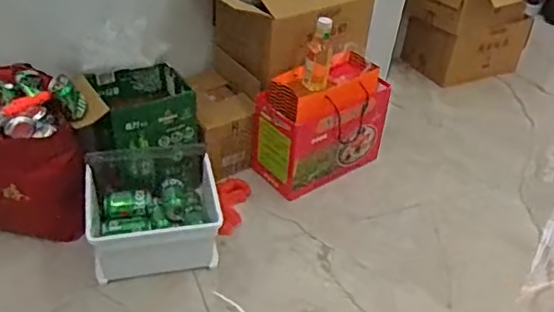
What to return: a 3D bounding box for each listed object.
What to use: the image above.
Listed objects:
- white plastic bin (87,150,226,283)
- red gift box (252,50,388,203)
[{"bbox_3d":[-0.313,0.156,1.453,0.301,0.244,0.344,-6,39,-14],"label":"white plastic bin"},{"bbox_3d":[0.137,-0.099,1.731,0.394,0.330,0.178,-21,45,-31],"label":"red gift box"}]

